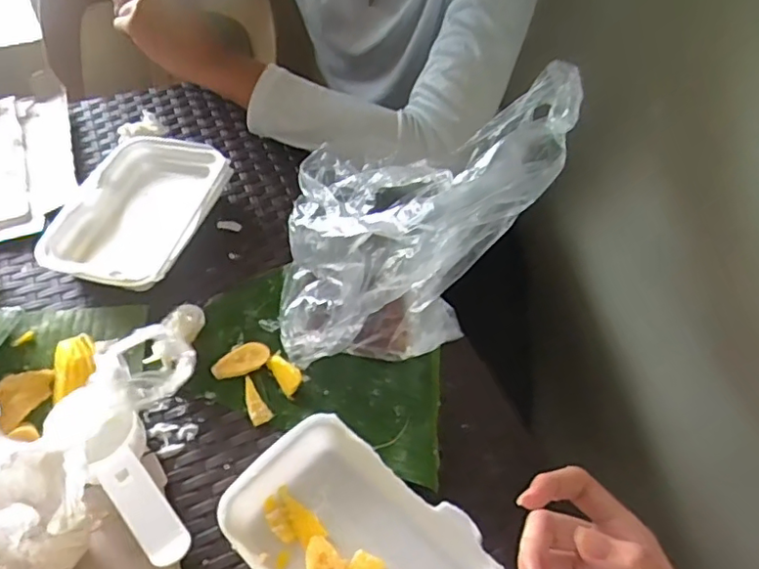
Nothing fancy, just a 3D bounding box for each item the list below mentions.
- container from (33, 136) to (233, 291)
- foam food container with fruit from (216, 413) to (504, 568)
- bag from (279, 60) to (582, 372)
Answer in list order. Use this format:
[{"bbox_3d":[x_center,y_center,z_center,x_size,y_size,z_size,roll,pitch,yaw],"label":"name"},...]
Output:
[{"bbox_3d":[-0.226,-0.066,0.576,0.129,0.041,0.185,11,51,3],"label":"container"},{"bbox_3d":[-0.016,0.177,0.397,0.176,0.032,0.113,34,56,21],"label":"foam food container with fruit"},{"bbox_3d":[0.026,-0.045,0.464,0.197,0.212,0.128,0,51,-6],"label":"bag"}]

